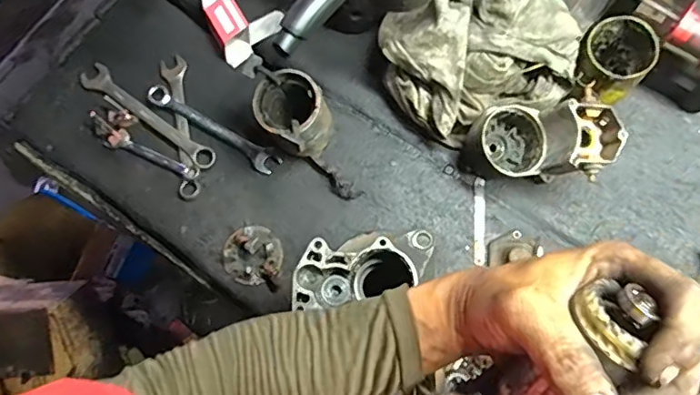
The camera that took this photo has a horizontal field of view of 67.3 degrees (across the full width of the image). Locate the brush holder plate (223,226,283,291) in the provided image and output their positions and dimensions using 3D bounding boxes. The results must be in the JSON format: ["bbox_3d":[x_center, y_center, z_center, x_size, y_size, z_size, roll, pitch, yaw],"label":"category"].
[{"bbox_3d":[-0.117,0.069,0.632,0.068,0.026,0.071,-1,73,2],"label":"brush holder plate"}]

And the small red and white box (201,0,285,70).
[{"bbox_3d":[-0.150,-0.246,0.715,0.089,0.041,0.106,-31,75,-7],"label":"small red and white box"}]

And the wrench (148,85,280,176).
[{"bbox_3d":[-0.181,-0.093,0.693,0.203,0.014,0.033,31,77,11],"label":"wrench"}]

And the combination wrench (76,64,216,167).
[{"bbox_3d":[-0.269,-0.106,0.697,0.225,0.019,0.036,36,78,12],"label":"combination wrench"}]

